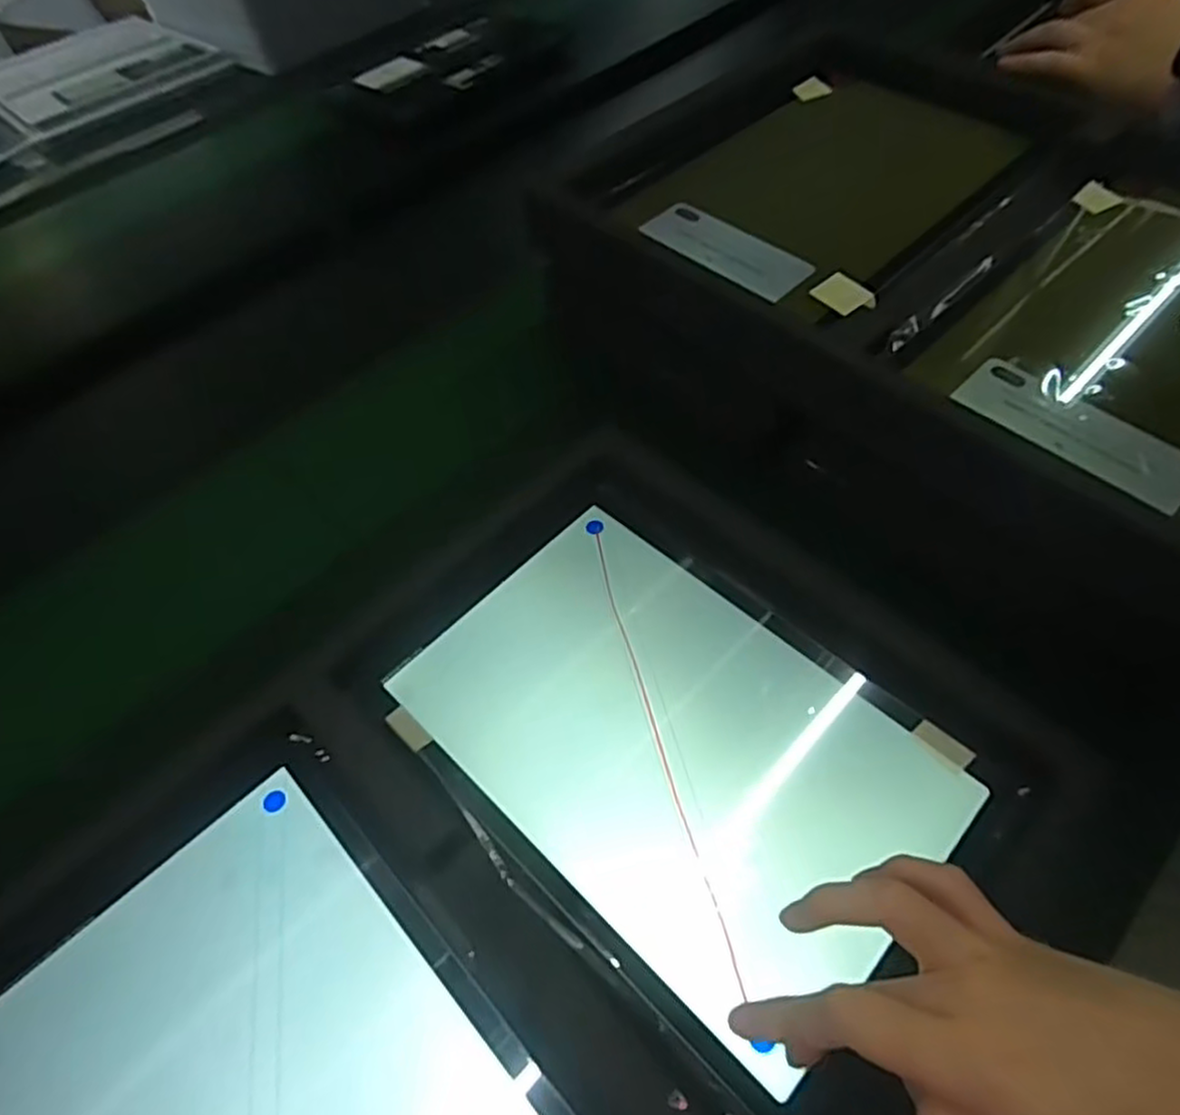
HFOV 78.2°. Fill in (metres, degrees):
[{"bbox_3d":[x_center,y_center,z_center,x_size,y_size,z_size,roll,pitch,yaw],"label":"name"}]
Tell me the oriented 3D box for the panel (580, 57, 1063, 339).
[{"bbox_3d":[0.142,-0.223,0.430,0.224,0.012,0.189,-38,62,-17],"label":"panel"}]

